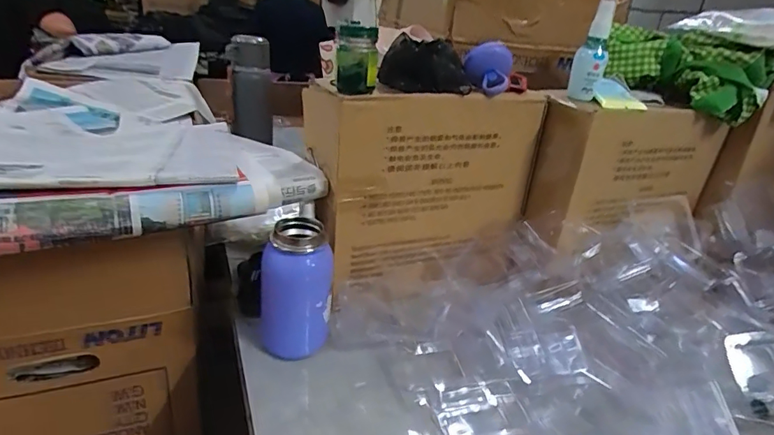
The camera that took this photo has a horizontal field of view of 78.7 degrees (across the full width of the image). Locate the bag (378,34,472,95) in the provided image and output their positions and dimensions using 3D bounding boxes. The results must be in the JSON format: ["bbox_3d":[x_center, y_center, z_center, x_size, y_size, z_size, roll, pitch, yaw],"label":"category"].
[{"bbox_3d":[0.045,-0.174,0.542,0.107,0.051,0.082,9,25,3],"label":"bag"}]

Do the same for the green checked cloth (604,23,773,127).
[{"bbox_3d":[0.398,-0.201,0.644,0.207,0.088,0.079,27,32,35],"label":"green checked cloth"}]

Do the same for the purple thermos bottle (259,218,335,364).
[{"bbox_3d":[-0.099,0.077,0.503,0.068,0.137,0.066,6,25,-3],"label":"purple thermos bottle"}]

